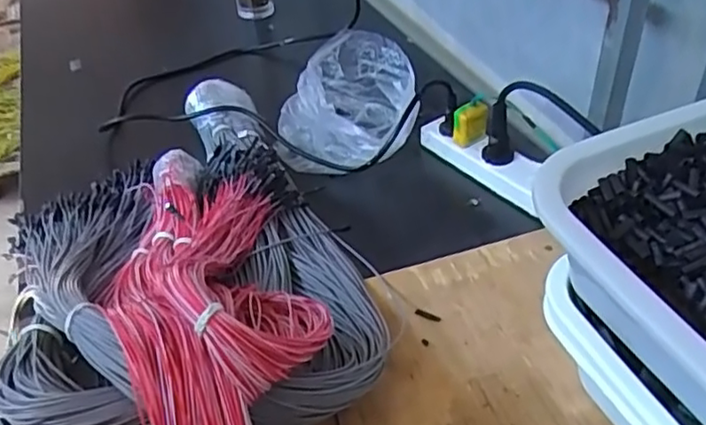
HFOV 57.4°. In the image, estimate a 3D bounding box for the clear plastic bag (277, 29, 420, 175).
[{"bbox_3d":[-0.009,-0.137,0.808,0.171,0.085,0.195,-2,39,0],"label":"clear plastic bag"}]

